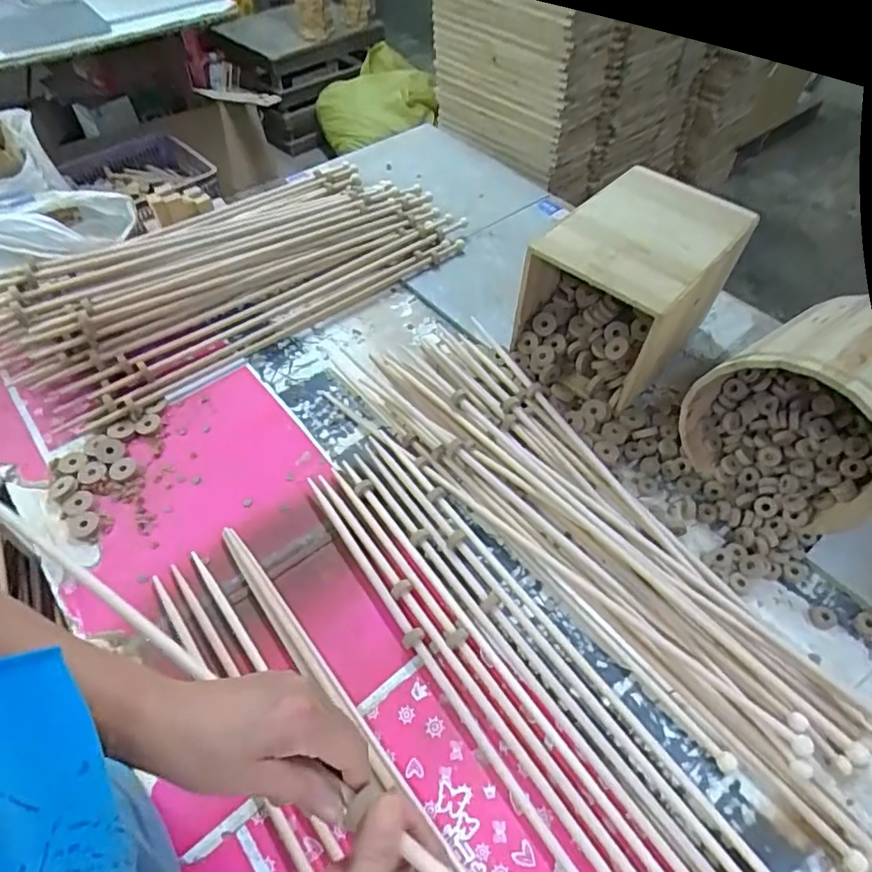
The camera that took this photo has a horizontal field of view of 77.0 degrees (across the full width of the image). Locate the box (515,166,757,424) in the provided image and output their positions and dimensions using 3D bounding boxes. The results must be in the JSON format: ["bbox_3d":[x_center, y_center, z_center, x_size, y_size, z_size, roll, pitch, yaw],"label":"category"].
[{"bbox_3d":[0.268,-0.201,0.799,0.198,0.224,0.294,37,62,24],"label":"box"}]

